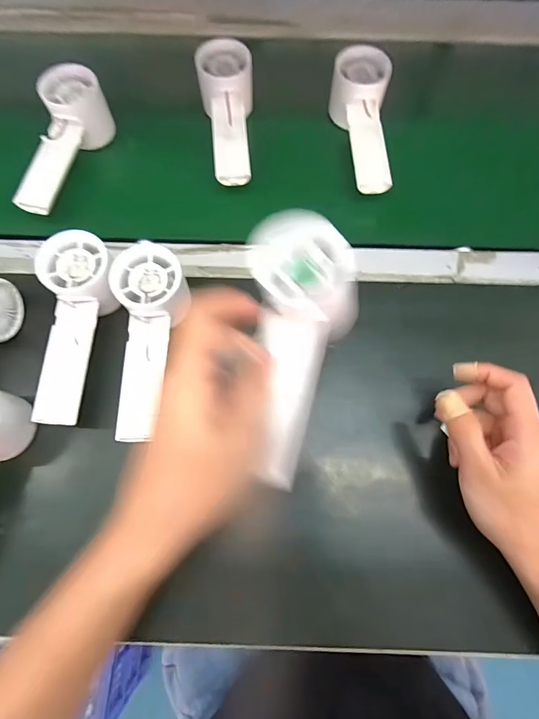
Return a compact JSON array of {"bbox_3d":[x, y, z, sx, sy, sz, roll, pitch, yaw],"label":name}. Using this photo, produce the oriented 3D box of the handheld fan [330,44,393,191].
[{"bbox_3d":[0.095,-0.248,0.399,0.058,0.038,0.155,2,75,1],"label":"handheld fan"}]

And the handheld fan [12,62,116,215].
[{"bbox_3d":[-0.218,-0.218,0.401,0.049,0.068,0.157,17,76,5],"label":"handheld fan"}]

